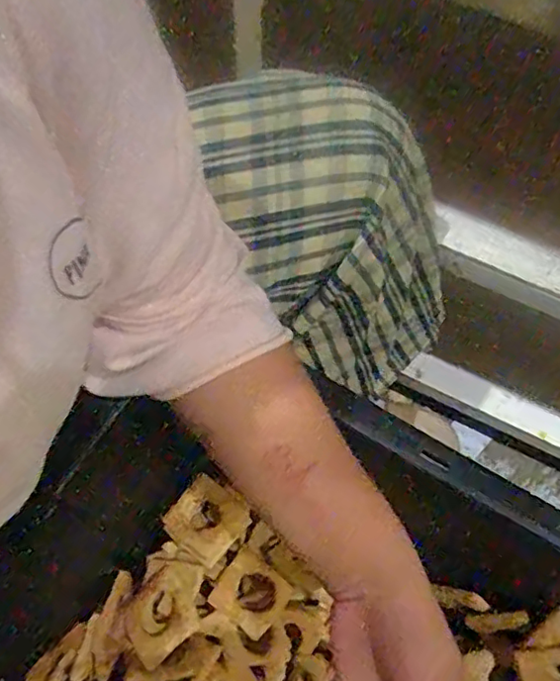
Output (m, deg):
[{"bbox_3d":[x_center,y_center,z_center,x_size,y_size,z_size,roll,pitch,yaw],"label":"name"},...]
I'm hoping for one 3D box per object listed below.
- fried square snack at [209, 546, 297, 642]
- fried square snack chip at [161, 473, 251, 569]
[{"bbox_3d":[-0.025,0.218,0.514,0.058,0.009,0.053,34,69,15],"label":"fried square snack"},{"bbox_3d":[-0.065,0.157,0.527,0.061,0.004,0.061,40,78,5],"label":"fried square snack chip"}]

